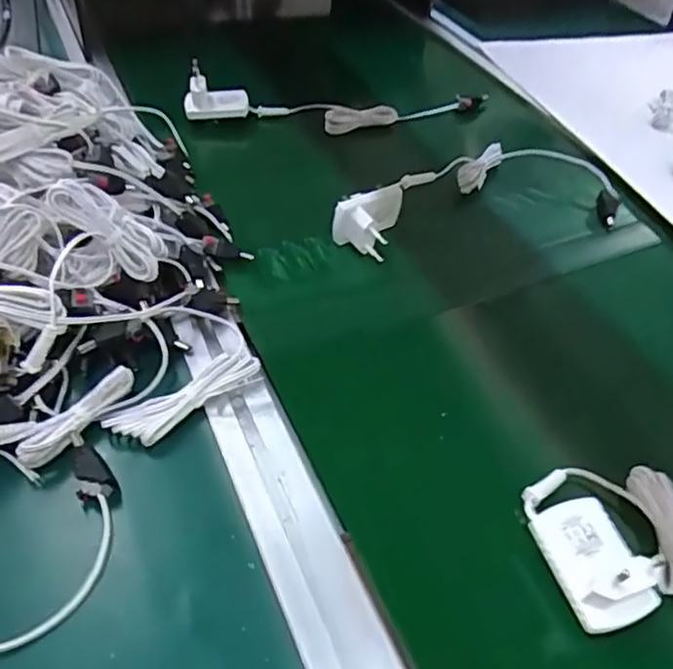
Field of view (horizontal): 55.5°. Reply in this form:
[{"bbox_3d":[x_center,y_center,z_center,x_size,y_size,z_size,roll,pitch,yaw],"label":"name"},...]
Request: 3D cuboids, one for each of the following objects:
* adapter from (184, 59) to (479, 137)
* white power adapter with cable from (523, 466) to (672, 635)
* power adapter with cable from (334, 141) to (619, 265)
[{"bbox_3d":[0.007,-0.234,0.639,0.309,0.056,0.055,-5,46,-9],"label":"adapter"},{"bbox_3d":[0.170,0.134,0.295,0.103,0.041,0.192,-11,47,-14],"label":"white power adapter with cable"},{"bbox_3d":[0.116,-0.122,0.545,0.250,0.045,0.099,-10,47,-13],"label":"power adapter with cable"}]

